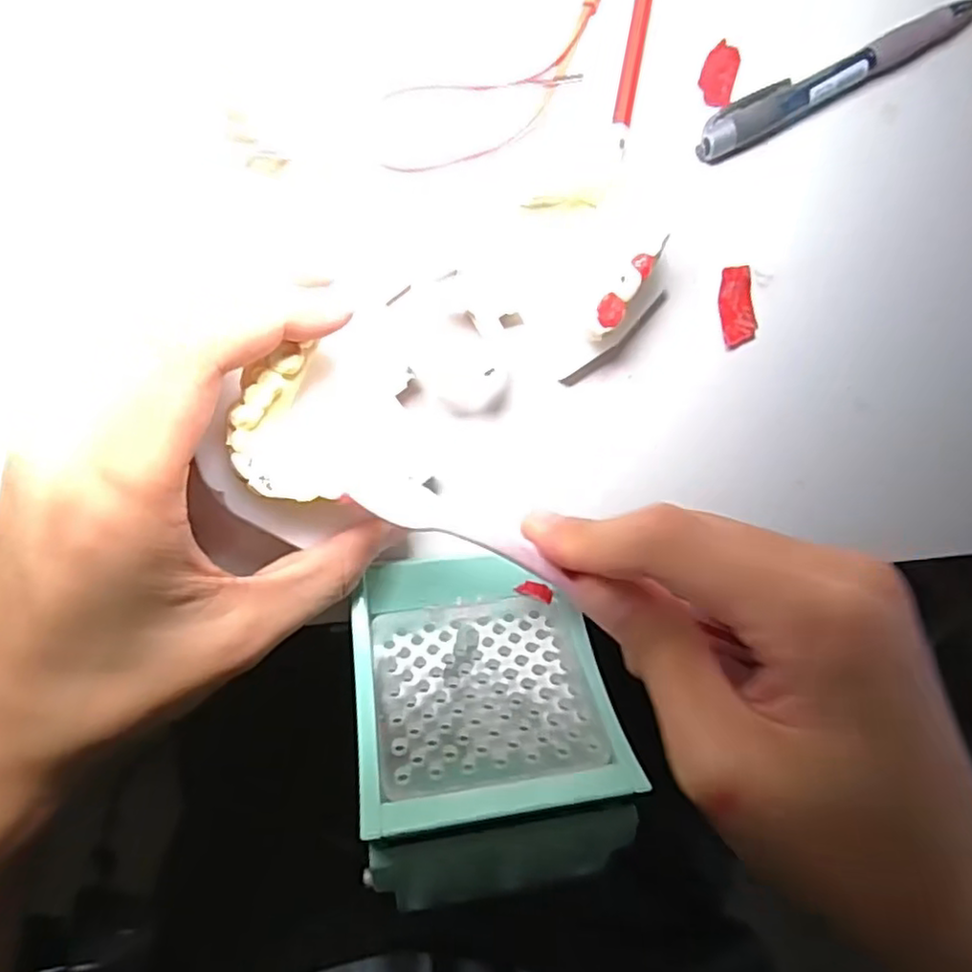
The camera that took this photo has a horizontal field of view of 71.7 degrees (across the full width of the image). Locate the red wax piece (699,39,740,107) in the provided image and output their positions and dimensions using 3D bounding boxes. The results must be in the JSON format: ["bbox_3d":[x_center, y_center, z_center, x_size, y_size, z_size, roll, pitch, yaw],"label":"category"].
[{"bbox_3d":[0.090,-0.159,0.257,0.014,0.004,0.025,15,88,-9],"label":"red wax piece"}]

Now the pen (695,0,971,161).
[{"bbox_3d":[0.138,-0.161,0.261,0.137,0.009,0.016,-30,95,-8],"label":"pen"}]

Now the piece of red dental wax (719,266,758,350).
[{"bbox_3d":[0.096,-0.068,0.254,0.015,0.004,0.029,-9,96,-19],"label":"piece of red dental wax"}]

